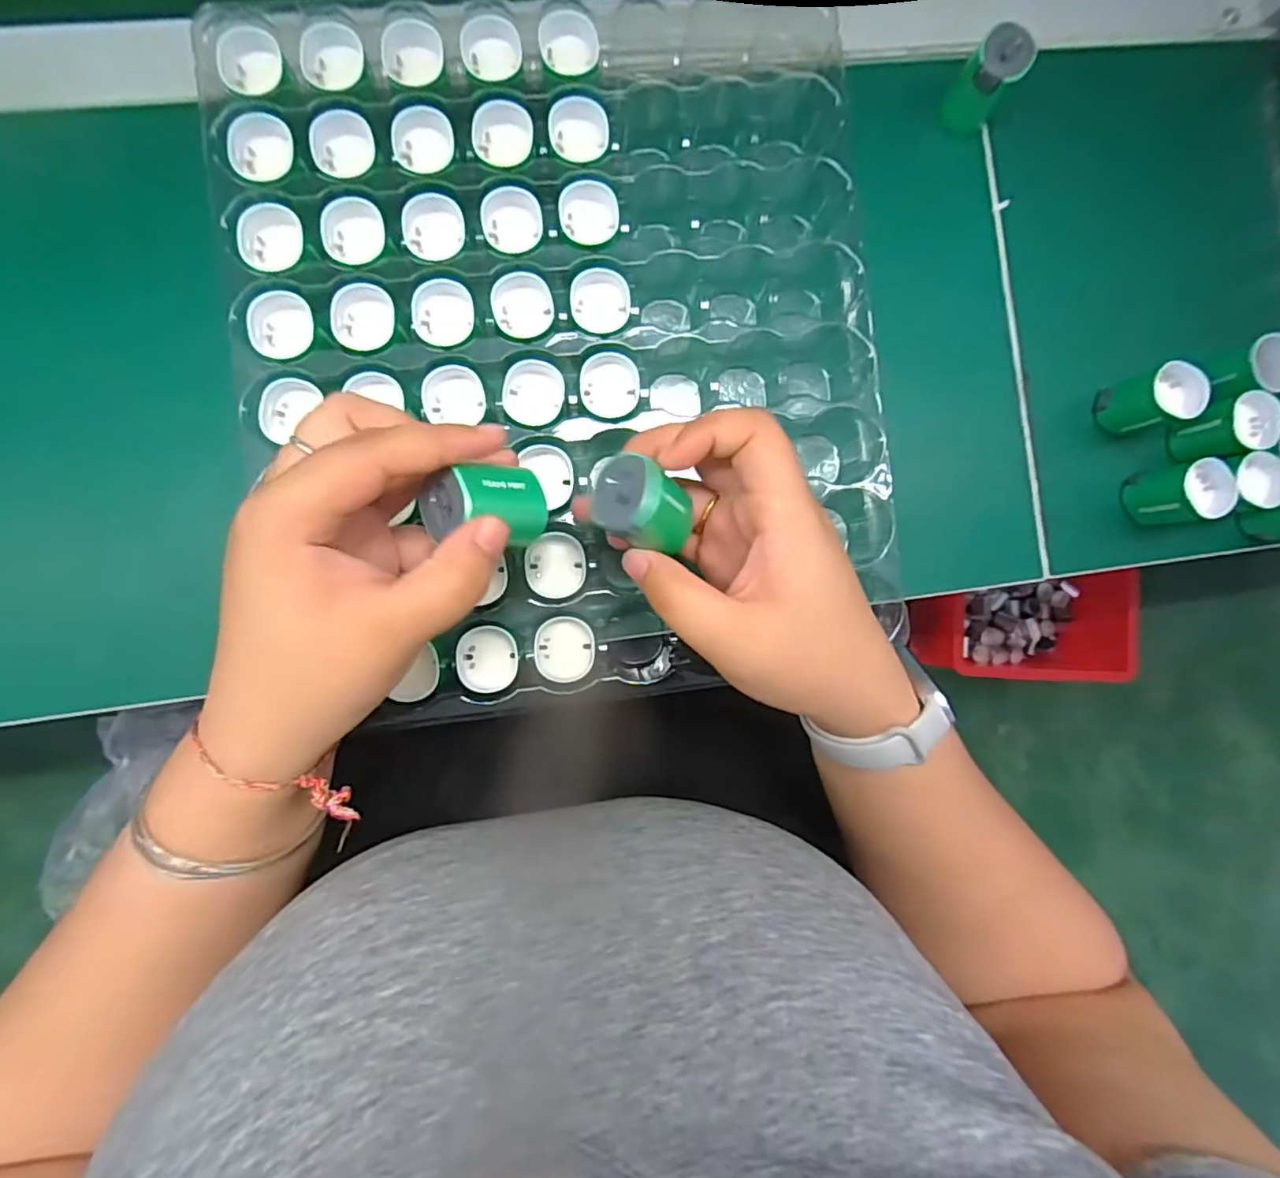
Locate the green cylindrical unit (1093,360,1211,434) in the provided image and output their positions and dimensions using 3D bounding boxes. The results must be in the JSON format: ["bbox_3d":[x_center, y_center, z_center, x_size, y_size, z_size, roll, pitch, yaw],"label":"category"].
[{"bbox_3d":[0.270,-0.100,0.317,0.028,0.035,0.027,-9,91,-5],"label":"green cylindrical unit"}]

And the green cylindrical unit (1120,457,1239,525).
[{"bbox_3d":[0.288,-0.051,0.320,0.026,0.036,0.031,-6,91,-5],"label":"green cylindrical unit"}]

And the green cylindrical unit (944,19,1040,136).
[{"bbox_3d":[0.181,-0.266,0.312,0.027,0.041,0.024,37,87,-4],"label":"green cylindrical unit"}]

